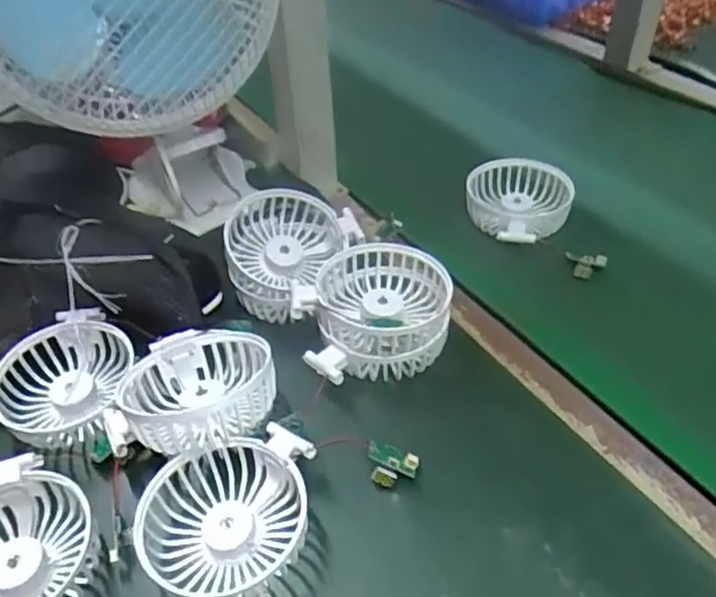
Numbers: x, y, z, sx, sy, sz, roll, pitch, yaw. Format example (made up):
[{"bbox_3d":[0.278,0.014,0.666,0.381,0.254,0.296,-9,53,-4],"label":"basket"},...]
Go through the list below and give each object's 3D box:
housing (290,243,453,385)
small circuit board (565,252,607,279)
[{"bbox_3d":[0.010,0.013,0.441,0.101,0.057,0.086,-11,43,-6],"label":"housing"},{"bbox_3d":[0.181,-0.026,0.509,0.030,0.019,0.009,3,11,30],"label":"small circuit board"}]

